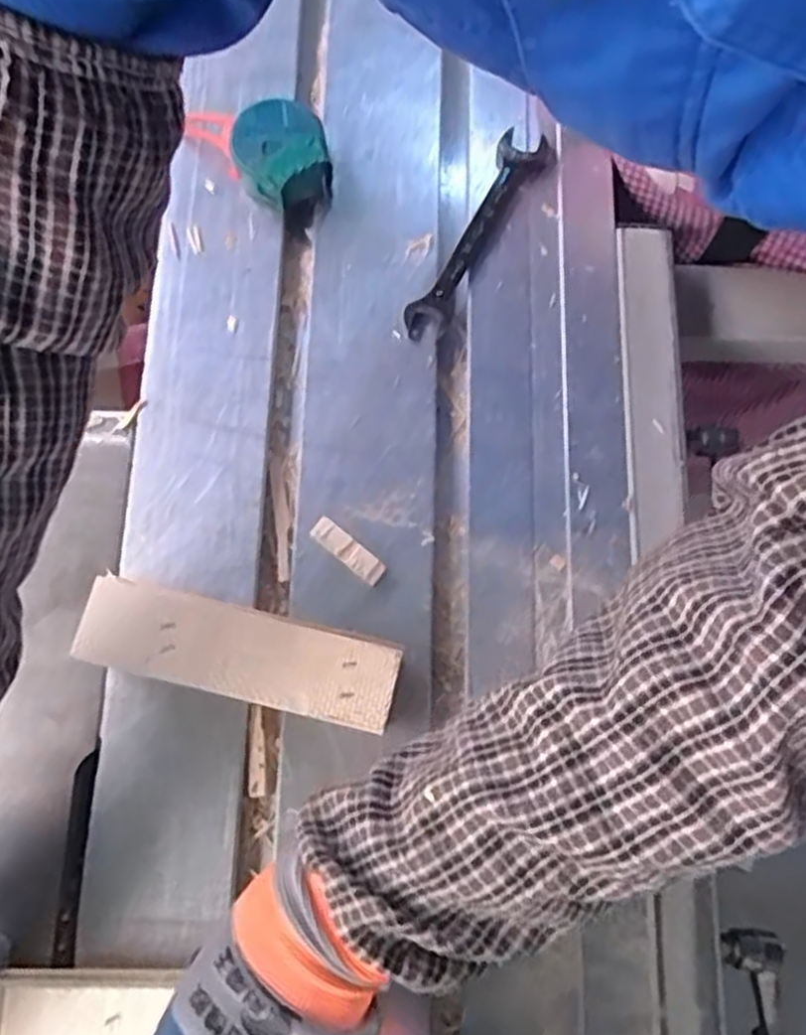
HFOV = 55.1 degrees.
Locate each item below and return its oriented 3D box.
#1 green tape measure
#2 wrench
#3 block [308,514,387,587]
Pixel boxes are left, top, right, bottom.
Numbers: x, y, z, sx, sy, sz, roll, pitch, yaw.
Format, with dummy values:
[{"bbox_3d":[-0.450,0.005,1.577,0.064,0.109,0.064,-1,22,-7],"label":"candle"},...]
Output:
[{"bbox_3d":[-0.084,-0.251,0.533,0.060,0.035,0.060,0,76,0],"label":"green tape measure"},{"bbox_3d":[0.047,-0.195,0.530,0.030,0.007,0.172,28,78,7],"label":"wrench"},{"bbox_3d":[-0.034,0.021,0.475,0.051,0.010,0.016,40,79,9],"label":"block"}]

